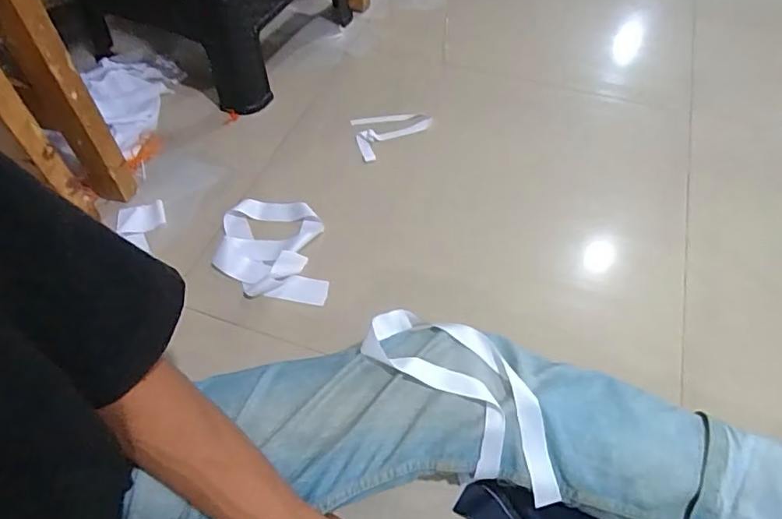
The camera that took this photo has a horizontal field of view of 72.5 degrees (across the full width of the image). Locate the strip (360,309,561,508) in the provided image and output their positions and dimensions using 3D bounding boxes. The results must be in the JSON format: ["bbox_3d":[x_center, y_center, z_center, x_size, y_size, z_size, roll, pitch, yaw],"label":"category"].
[{"bbox_3d":[0.073,0.121,0.482,0.216,0.049,0.082,42,61,15],"label":"strip"}]

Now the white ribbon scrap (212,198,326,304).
[{"bbox_3d":[-0.153,-0.018,0.689,0.140,0.021,0.157,0,52,-2],"label":"white ribbon scrap"}]

